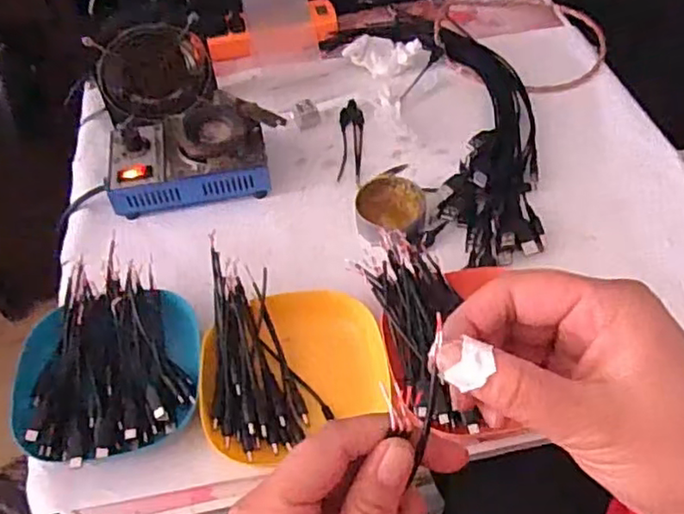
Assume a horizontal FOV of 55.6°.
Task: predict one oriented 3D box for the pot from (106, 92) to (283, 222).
[{"bbox_3d":[-0.145,-0.108,0.643,0.171,0.061,0.116,-14,53,-7],"label":"pot"}]

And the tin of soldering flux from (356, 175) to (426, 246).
[{"bbox_3d":[0.046,-0.043,0.604,0.063,0.029,0.060,-2,53,2],"label":"tin of soldering flux"}]

